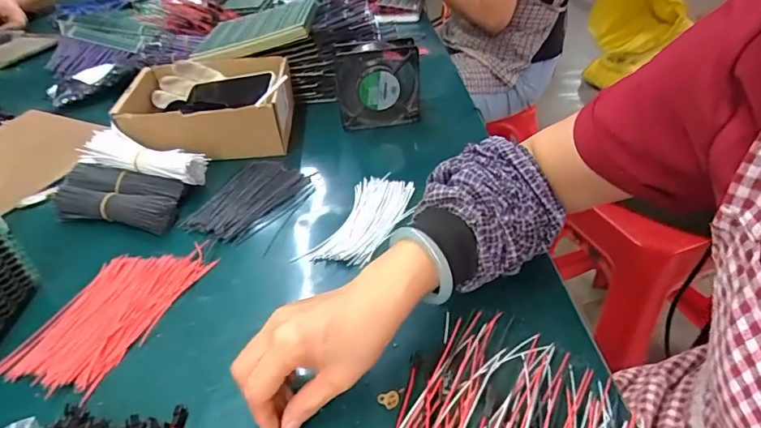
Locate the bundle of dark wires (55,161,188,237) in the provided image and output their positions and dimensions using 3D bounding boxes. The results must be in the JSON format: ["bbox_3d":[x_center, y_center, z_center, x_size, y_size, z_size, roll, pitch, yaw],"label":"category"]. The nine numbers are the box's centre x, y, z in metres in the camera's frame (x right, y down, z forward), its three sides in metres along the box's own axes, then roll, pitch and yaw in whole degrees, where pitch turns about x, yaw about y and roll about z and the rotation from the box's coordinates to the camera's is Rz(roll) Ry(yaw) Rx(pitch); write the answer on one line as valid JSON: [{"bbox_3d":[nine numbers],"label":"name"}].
[{"bbox_3d":[-0.323,-0.022,0.584,0.162,0.035,0.075,5,38,12],"label":"bundle of dark wires"}]

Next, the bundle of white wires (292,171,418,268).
[{"bbox_3d":[-0.018,0.004,0.541,0.079,0.008,0.160,15,42,25],"label":"bundle of white wires"}]

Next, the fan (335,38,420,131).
[{"bbox_3d":[-0.003,-0.188,0.706,0.119,0.131,0.033,-4,35,-3],"label":"fan"}]

